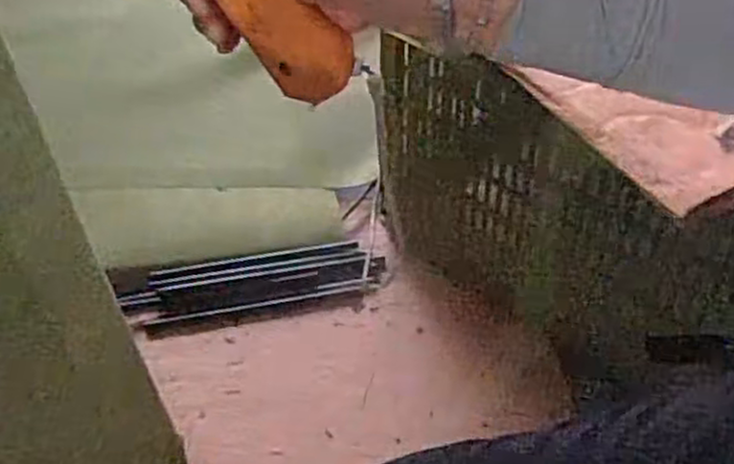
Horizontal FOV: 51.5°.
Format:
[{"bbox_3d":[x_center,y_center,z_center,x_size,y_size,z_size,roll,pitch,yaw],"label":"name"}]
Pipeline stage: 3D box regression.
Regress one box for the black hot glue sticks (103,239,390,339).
[{"bbox_3d":[-0.146,0.067,0.961,0.327,0.020,0.093,-7,62,-8],"label":"black hot glue sticks"}]

